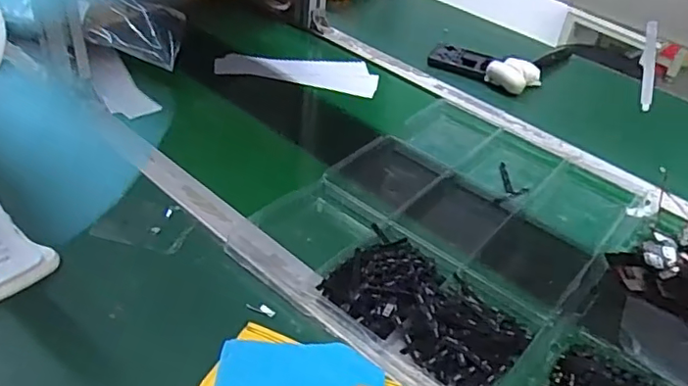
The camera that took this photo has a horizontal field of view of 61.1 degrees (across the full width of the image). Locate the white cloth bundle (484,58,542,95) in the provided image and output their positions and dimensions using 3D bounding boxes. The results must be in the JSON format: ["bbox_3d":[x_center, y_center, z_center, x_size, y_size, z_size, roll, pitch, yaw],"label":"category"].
[{"bbox_3d":[0.277,-0.192,0.951,0.084,0.030,0.062,-23,47,-31],"label":"white cloth bundle"}]

